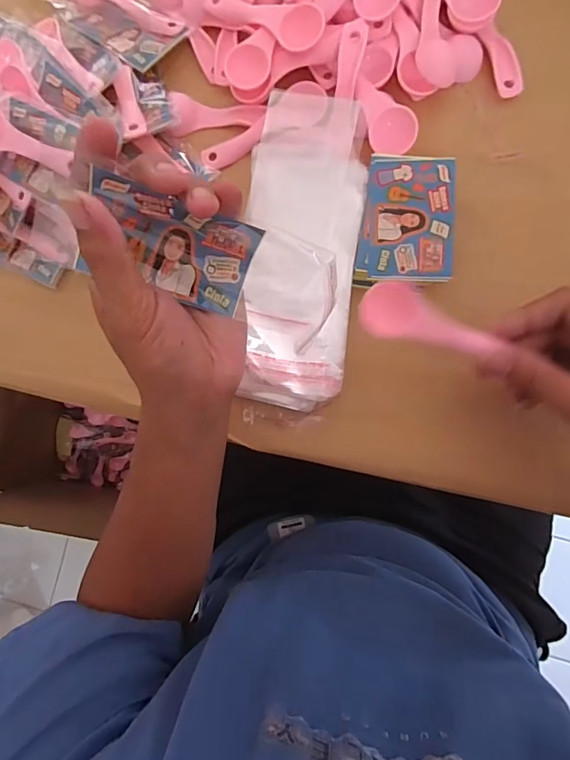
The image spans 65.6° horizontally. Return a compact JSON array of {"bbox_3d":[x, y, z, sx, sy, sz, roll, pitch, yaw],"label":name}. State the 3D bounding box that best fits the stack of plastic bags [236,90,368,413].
[{"bbox_3d":[0.011,-0.102,0.344,0.088,0.022,0.240,7,87,6],"label":"stack of plastic bags"}]

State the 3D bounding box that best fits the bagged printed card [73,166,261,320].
[{"bbox_3d":[-0.061,-0.072,0.246,0.087,0.006,0.053,13,116,-19],"label":"bagged printed card"}]

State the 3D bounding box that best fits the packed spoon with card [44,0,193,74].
[{"bbox_3d":[-0.143,-0.311,0.380,0.116,0.012,0.062,40,75,8],"label":"packed spoon with card"}]

